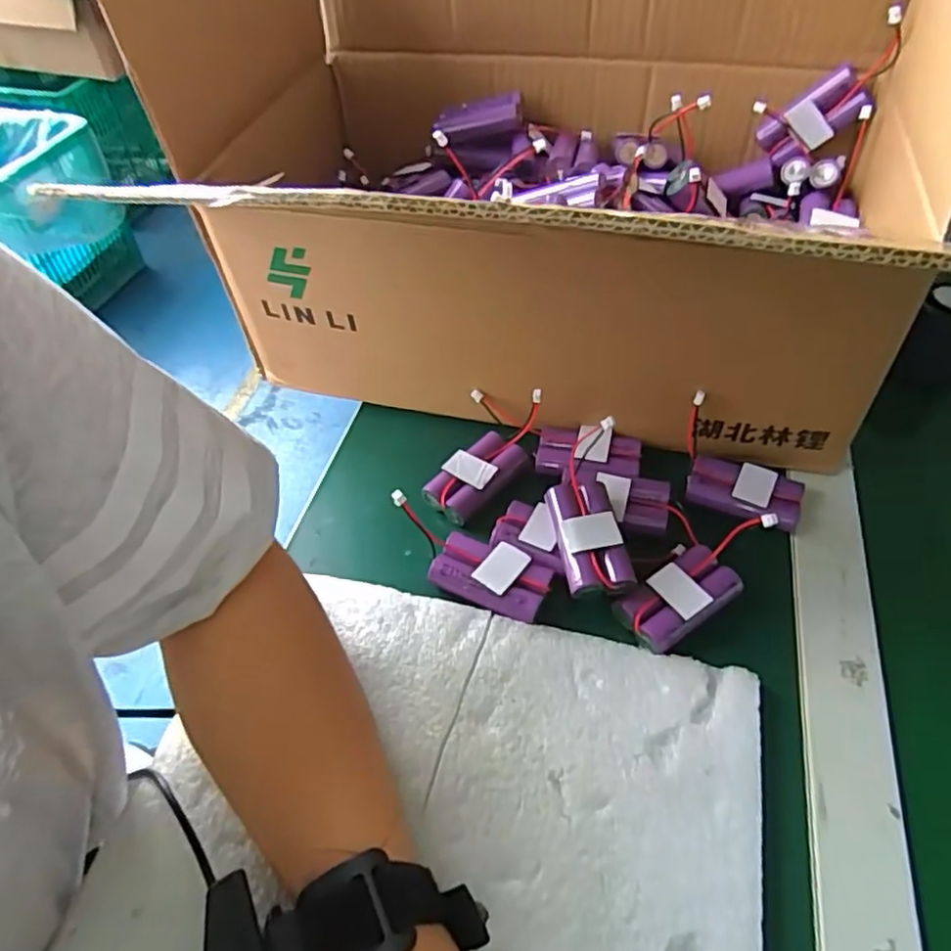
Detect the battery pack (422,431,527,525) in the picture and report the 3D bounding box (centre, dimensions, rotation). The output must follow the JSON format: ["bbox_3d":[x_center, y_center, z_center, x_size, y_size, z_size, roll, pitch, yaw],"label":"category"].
[{"bbox_3d":[0.000,0.000,0.429,0.034,0.021,0.067,31,58,25],"label":"battery pack"}]

